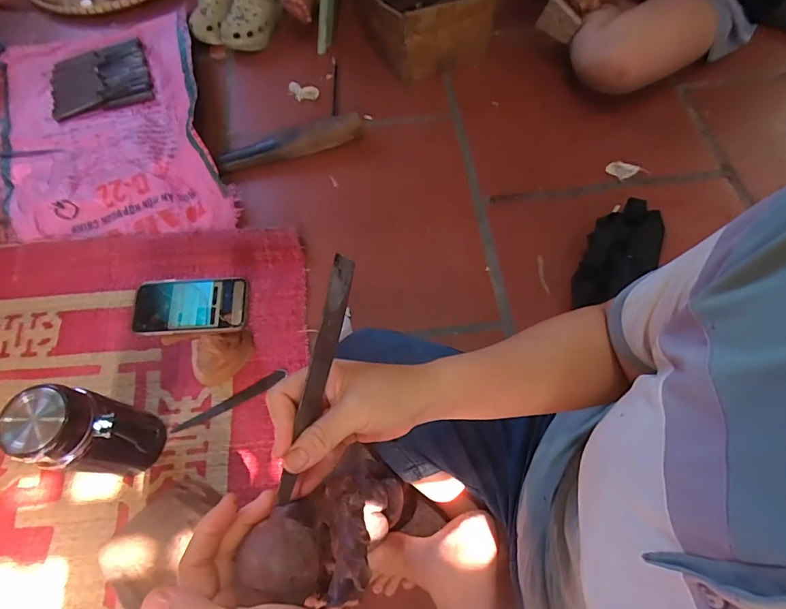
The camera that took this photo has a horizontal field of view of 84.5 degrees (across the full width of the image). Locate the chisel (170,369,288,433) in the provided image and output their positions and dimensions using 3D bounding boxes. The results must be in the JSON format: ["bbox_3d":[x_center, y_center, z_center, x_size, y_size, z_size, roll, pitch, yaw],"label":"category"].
[{"bbox_3d":[-0.264,0.162,0.710,0.194,0.010,0.022,-29,67,-13],"label":"chisel"}]

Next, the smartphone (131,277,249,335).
[{"bbox_3d":[-0.271,0.000,0.579,0.148,0.015,0.079,-4,64,0],"label":"smartphone"}]

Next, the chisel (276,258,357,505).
[{"bbox_3d":[-0.053,0.048,0.301,0.007,0.020,0.168,2,75,44],"label":"chisel"}]

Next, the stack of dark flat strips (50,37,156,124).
[{"bbox_3d":[-0.686,-0.530,1.003,0.218,0.032,0.206,-20,65,-7],"label":"stack of dark flat strips"}]

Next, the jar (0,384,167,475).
[{"bbox_3d":[-0.386,0.174,0.573,0.091,0.222,0.093,-1,64,2],"label":"jar"}]

